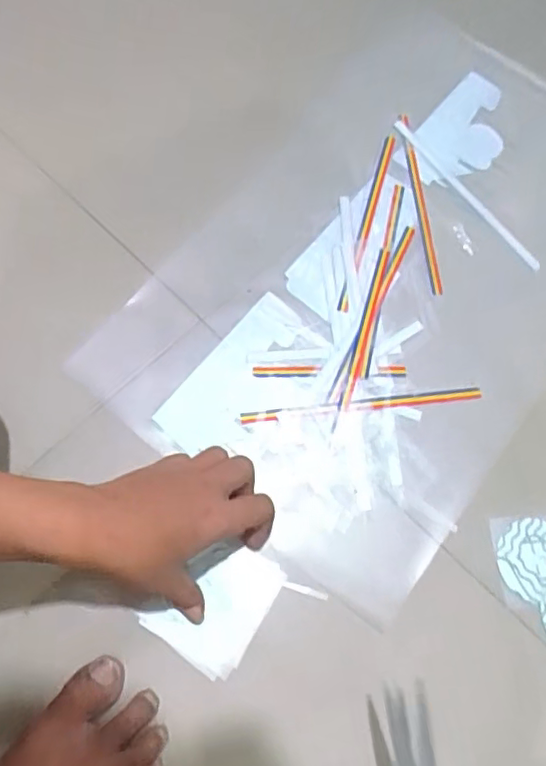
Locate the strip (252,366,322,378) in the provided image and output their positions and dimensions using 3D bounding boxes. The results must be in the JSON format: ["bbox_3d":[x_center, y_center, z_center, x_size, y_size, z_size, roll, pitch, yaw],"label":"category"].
[{"bbox_3d":[0.013,-0.010,0.563,0.062,0.004,0.012,0,70,-1],"label":"strip"}]

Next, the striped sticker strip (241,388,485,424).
[{"bbox_3d":[0.081,0.021,0.554,0.219,0.004,0.011,-6,70,-4],"label":"striped sticker strip"}]

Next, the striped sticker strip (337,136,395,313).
[{"bbox_3d":[0.098,-0.169,0.630,0.010,0.011,0.225,16,70,4],"label":"striped sticker strip"}]

